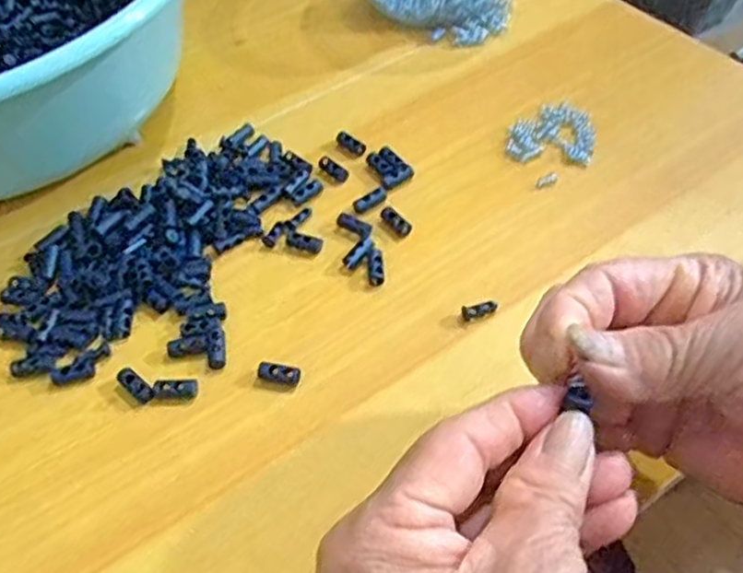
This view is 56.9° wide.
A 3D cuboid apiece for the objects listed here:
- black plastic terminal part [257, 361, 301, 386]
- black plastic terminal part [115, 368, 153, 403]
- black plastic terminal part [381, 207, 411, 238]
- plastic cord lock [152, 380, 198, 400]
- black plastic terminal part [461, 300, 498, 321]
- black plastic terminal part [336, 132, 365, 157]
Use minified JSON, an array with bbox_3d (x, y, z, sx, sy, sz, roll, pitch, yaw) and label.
[{"bbox_3d":[-0.041,0.039,0.305,0.019,0.005,0.008,9,53,11],"label":"black plastic terminal part"},{"bbox_3d":[-0.106,0.044,0.305,0.022,0.005,0.007,33,60,26],"label":"black plastic terminal part"},{"bbox_3d":[0.013,-0.034,0.358,0.009,0.004,0.020,-35,70,-22],"label":"black plastic terminal part"},{"bbox_3d":[-0.087,0.045,0.303,0.019,0.004,0.009,-6,51,0],"label":"plastic cord lock"},{"bbox_3d":[0.050,0.011,0.321,0.017,0.005,0.007,-14,52,-7],"label":"black plastic terminal part"},{"bbox_3d":[-0.012,-0.083,0.395,0.020,0.004,0.009,34,61,27],"label":"black plastic terminal part"}]

